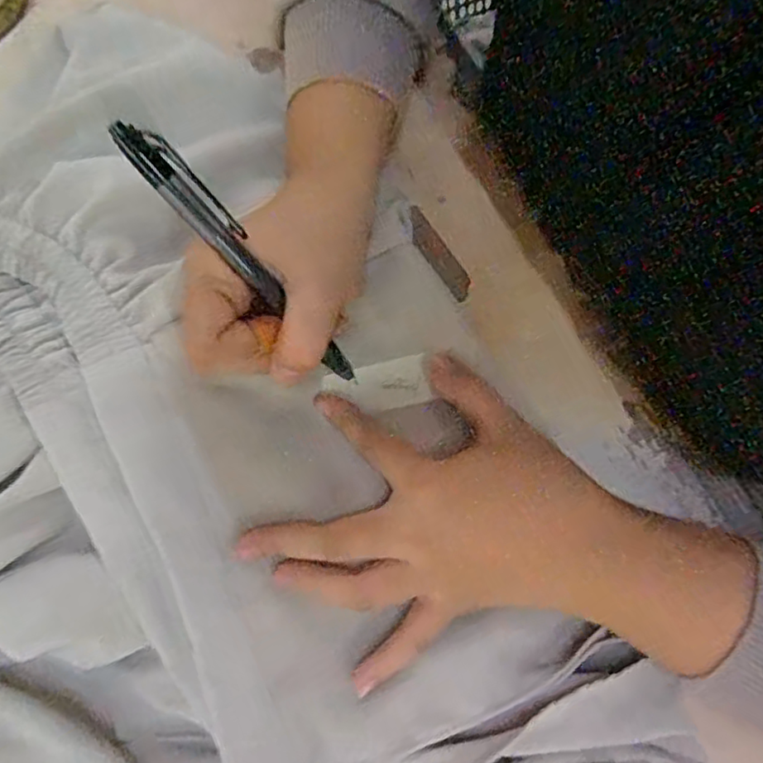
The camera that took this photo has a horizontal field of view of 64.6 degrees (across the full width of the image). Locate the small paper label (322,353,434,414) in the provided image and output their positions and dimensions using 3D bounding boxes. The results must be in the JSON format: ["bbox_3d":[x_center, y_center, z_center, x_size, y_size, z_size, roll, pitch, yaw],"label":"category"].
[{"bbox_3d":[-0.001,0.002,0.301,0.050,0.006,0.024,-14,77,-2],"label":"small paper label"}]

